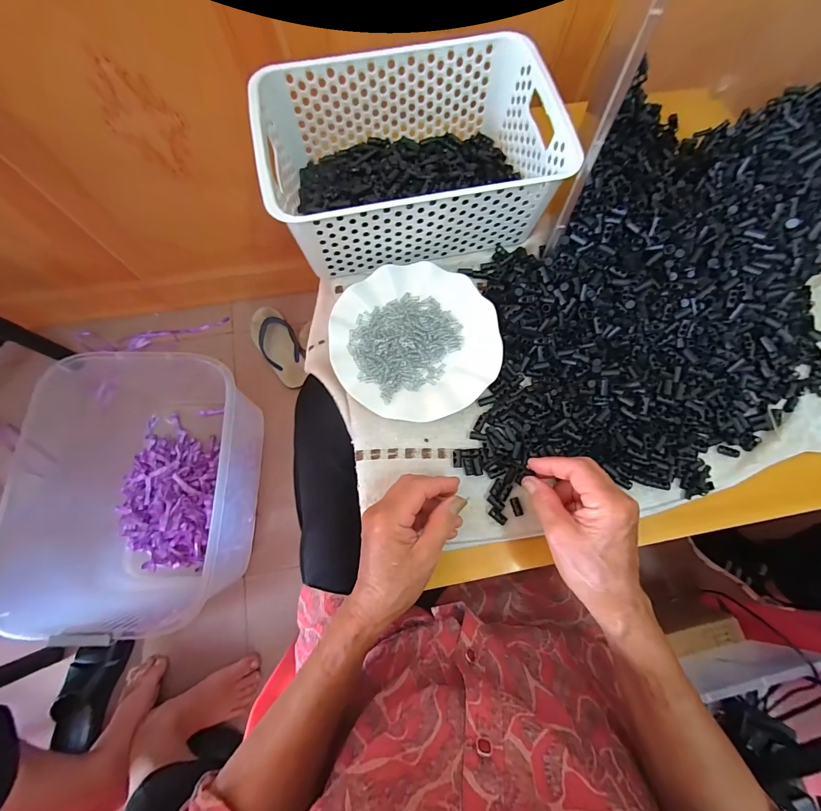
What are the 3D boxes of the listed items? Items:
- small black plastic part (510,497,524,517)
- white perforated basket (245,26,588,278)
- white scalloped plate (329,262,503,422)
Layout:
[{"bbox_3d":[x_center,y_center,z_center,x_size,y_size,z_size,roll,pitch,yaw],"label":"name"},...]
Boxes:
[{"bbox_3d":[0.110,0.104,0.376,0.009,0.004,0.019,-15,76,-5],"label":"small black plastic part"},{"bbox_3d":[0.000,-0.276,0.415,0.303,0.101,0.199,-10,76,-4],"label":"white perforated basket"},{"bbox_3d":[0.006,-0.074,0.413,0.181,0.018,0.179,0,75,-1],"label":"white scalloped plate"}]

